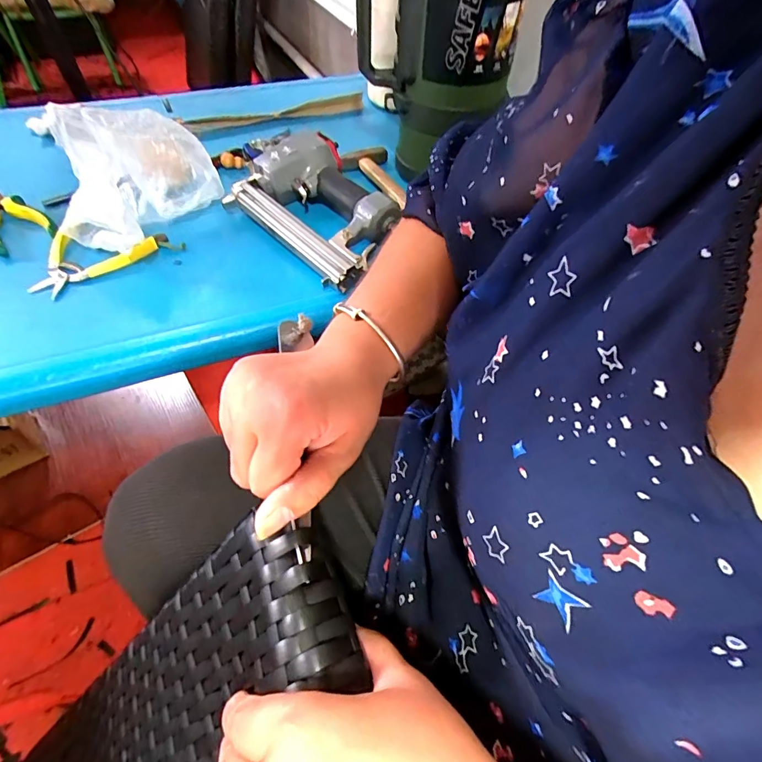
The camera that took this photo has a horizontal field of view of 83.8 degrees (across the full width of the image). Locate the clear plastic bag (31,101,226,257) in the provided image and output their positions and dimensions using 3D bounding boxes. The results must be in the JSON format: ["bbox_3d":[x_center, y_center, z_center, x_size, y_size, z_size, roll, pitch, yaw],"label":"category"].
[{"bbox_3d":[-0.279,-0.233,0.497,0.175,0.101,0.159,-20,57,-18],"label":"clear plastic bag"}]

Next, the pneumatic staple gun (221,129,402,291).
[{"bbox_3d":[-0.079,-0.223,0.535,0.161,0.059,0.255,-37,64,-27],"label":"pneumatic staple gun"}]

